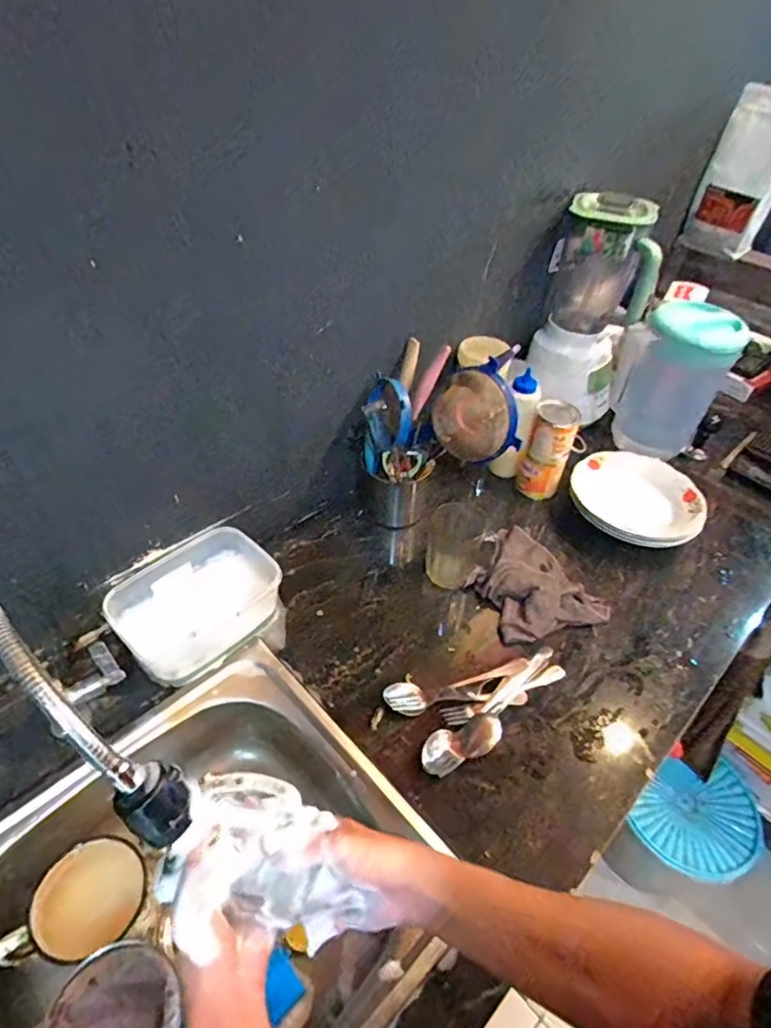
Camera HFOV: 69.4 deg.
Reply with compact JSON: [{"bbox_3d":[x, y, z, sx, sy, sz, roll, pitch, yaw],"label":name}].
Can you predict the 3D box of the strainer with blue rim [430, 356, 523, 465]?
[{"bbox_3d":[0.126,-0.136,0.760,0.133,0.123,0.048,24,48,18],"label":"strainer with blue rim"}]

